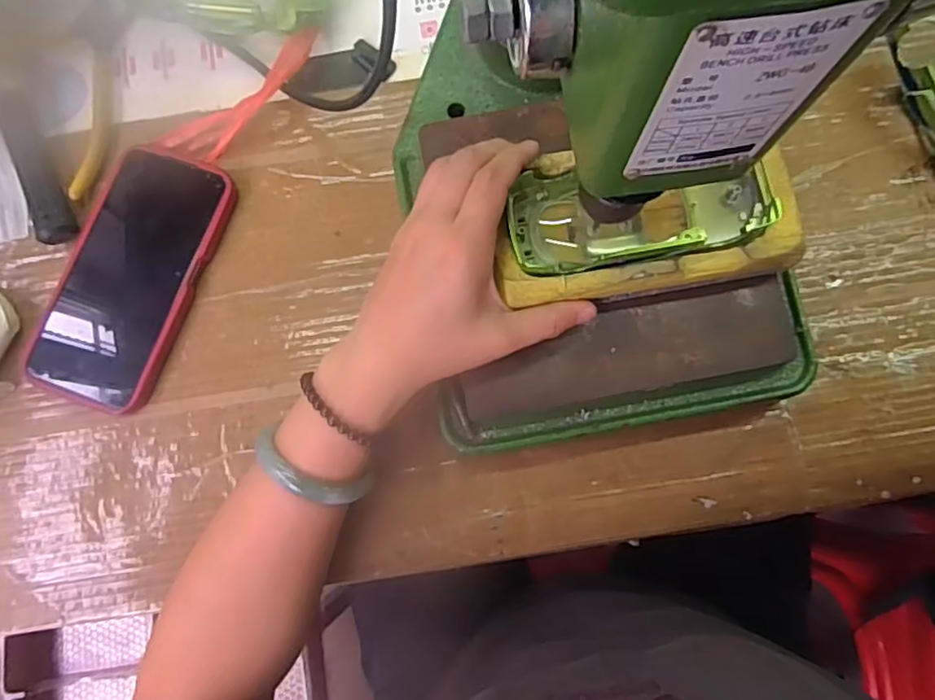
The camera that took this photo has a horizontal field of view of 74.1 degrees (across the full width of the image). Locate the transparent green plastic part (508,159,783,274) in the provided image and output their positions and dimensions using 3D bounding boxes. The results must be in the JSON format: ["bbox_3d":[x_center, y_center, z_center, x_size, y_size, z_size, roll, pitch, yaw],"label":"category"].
[{"bbox_3d":[0.090,-0.069,0.325,0.131,0.028,0.054,-4,85,8],"label":"transparent green plastic part"}]

